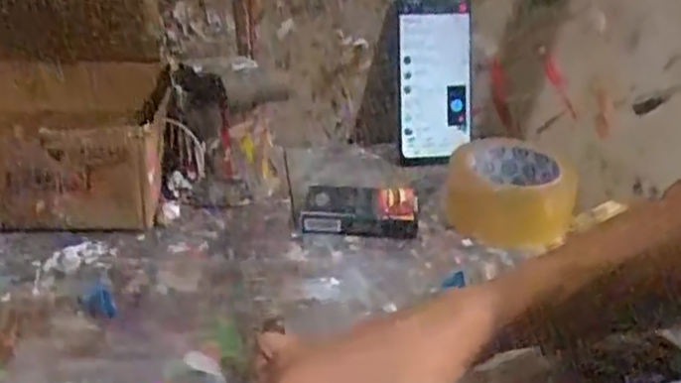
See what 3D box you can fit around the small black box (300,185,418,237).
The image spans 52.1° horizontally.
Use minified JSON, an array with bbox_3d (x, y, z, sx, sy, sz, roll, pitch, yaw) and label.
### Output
[{"bbox_3d":[0.016,0.016,0.594,0.095,0.028,0.055,3,30,-1],"label":"small black box"}]

